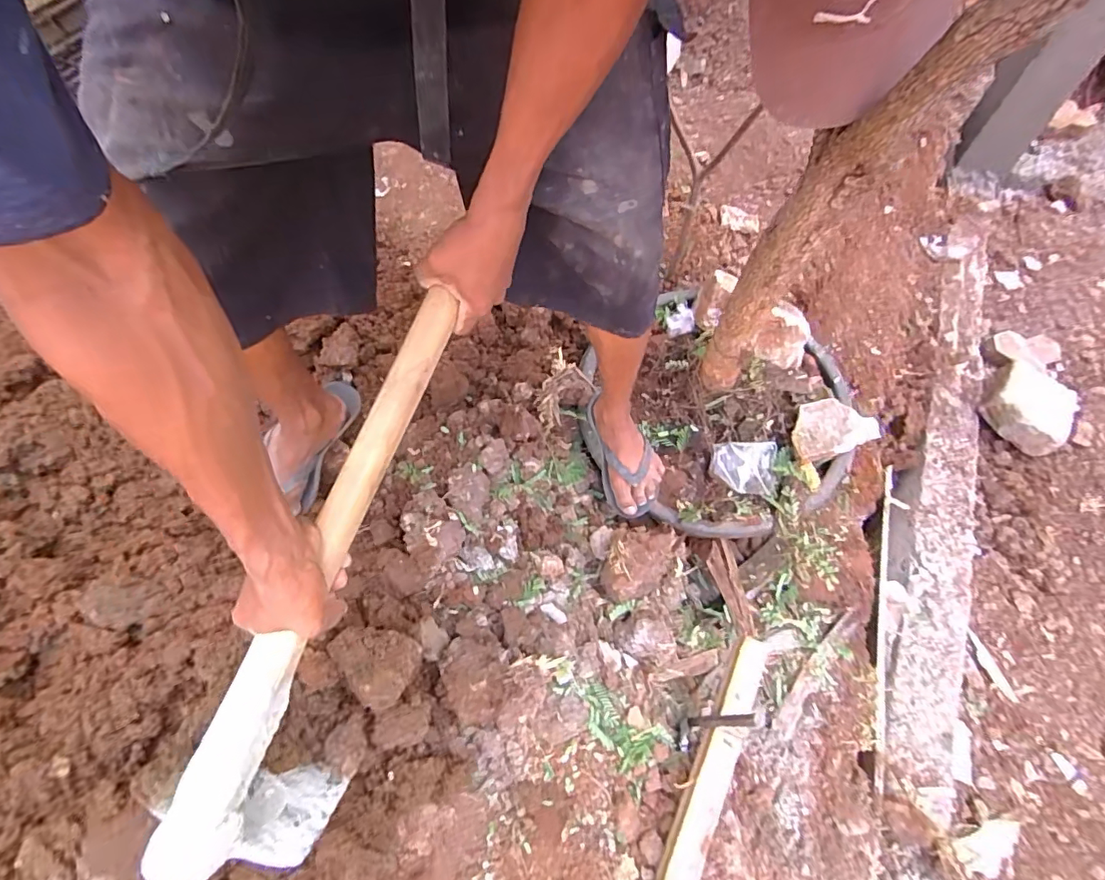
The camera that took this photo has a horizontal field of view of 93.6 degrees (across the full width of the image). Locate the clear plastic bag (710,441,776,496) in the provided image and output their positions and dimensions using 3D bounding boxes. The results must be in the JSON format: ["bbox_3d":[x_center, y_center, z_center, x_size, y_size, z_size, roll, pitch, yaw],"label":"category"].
[{"bbox_3d":[0.346,0.044,0.939,0.111,0.021,0.101,8,61,4],"label":"clear plastic bag"}]

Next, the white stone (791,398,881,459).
[{"bbox_3d":[0.516,-0.025,0.953,0.146,0.052,0.104,-7,61,-5],"label":"white stone"}]

